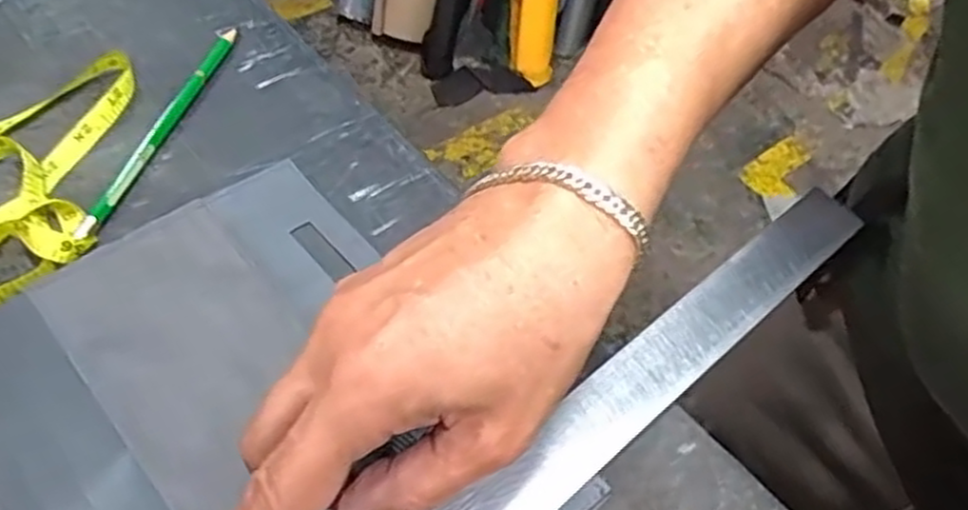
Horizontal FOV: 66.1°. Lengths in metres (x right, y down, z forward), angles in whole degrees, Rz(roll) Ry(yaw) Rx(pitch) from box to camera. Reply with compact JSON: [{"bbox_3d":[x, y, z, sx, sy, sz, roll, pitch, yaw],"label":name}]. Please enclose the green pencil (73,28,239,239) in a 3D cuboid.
[{"bbox_3d":[-0.164,-0.069,0.380,0.012,0.009,0.152,14,54,5],"label":"green pencil"}]

